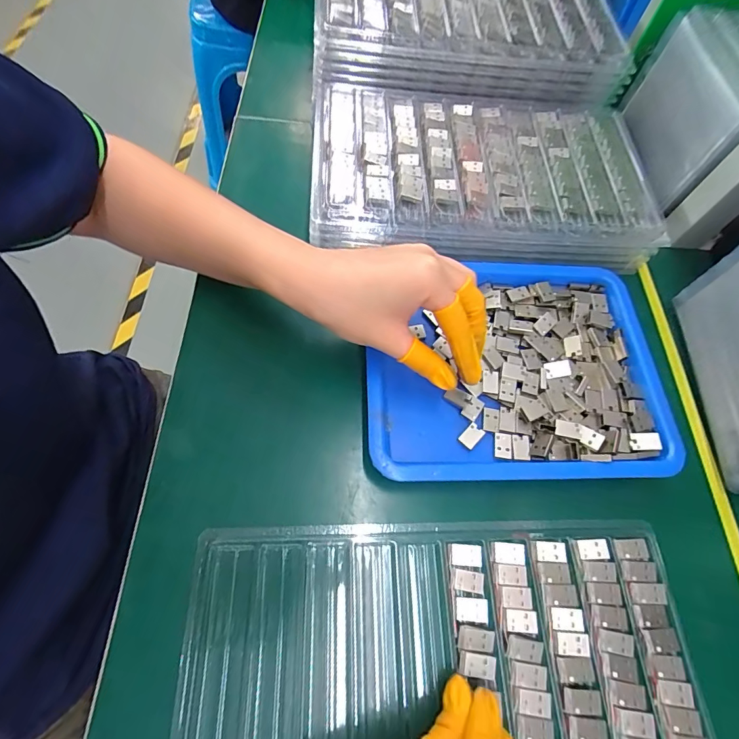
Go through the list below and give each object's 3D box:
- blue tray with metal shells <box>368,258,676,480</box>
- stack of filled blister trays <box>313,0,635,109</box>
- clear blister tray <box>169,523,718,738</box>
[{"bbox_3d":[0.107,-0.002,0.309,0.213,0.027,0.167,1,65,-5],"label":"blue tray with metal shells"},{"bbox_3d":[0.098,-0.341,0.411,0.286,0.058,0.168,5,64,-3],"label":"stack of filled blister trays"},{"bbox_3d":[0.043,0.174,0.231,0.291,0.010,0.161,2,64,-3],"label":"clear blister tray"}]

